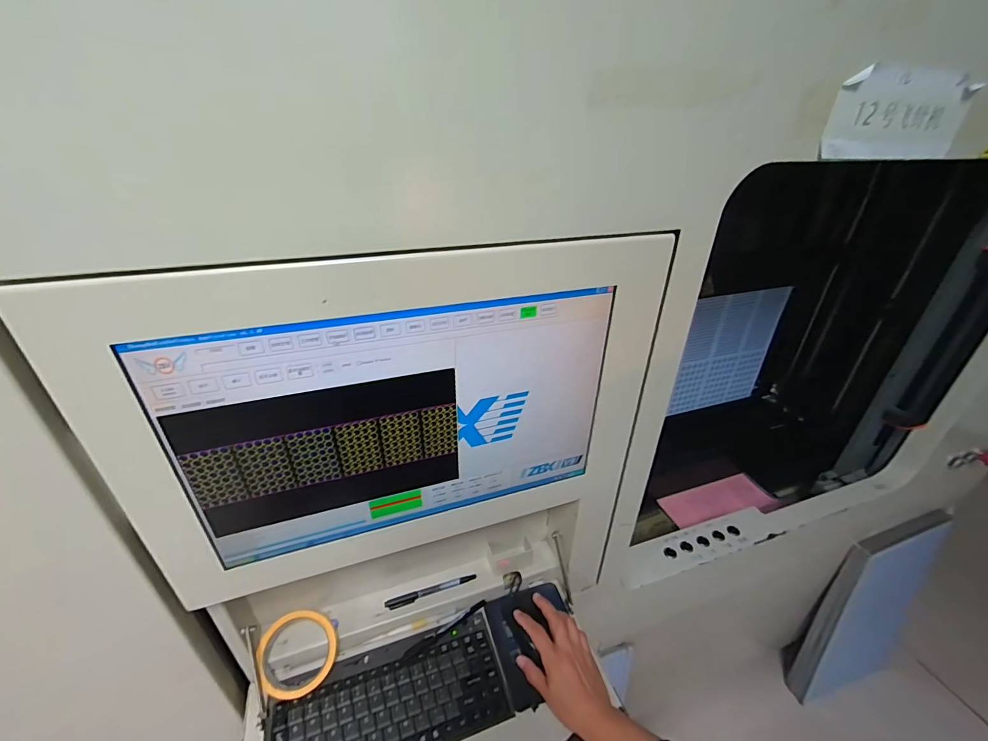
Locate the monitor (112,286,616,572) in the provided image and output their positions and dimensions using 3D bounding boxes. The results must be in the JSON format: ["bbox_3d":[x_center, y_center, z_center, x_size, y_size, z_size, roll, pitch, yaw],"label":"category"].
[{"bbox_3d":[-0.076,0.052,0.426,0.405,0.243,0.028,-9,33,-17],"label":"monitor"}]

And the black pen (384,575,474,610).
[{"bbox_3d":[-0.093,0.331,0.629,0.137,0.014,0.010,-11,33,-19],"label":"black pen"}]

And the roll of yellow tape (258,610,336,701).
[{"bbox_3d":[-0.257,0.373,0.555,0.092,0.025,0.096,5,63,-9],"label":"roll of yellow tape"}]

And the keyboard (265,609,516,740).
[{"bbox_3d":[-0.131,0.424,0.539,0.288,0.012,0.131,-10,33,-18],"label":"keyboard"}]

